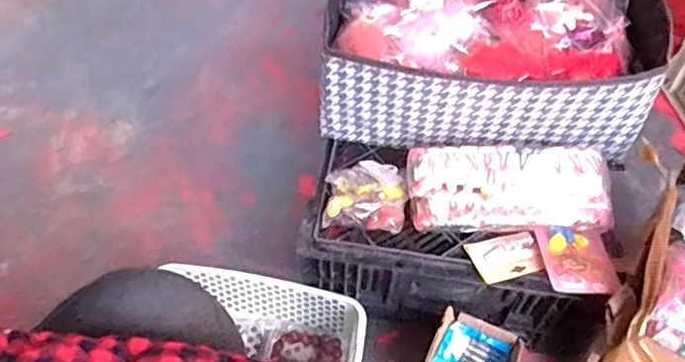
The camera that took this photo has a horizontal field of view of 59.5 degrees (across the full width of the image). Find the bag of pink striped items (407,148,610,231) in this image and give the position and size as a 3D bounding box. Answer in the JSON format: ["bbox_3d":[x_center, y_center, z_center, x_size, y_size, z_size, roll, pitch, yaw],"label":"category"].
[{"bbox_3d":[0.197,0.010,0.716,0.238,0.066,0.092,2,53,1],"label":"bag of pink striped items"}]

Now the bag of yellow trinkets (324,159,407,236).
[{"bbox_3d":[0.030,0.012,0.738,0.095,0.032,0.102,2,52,7],"label":"bag of yellow trinkets"}]

